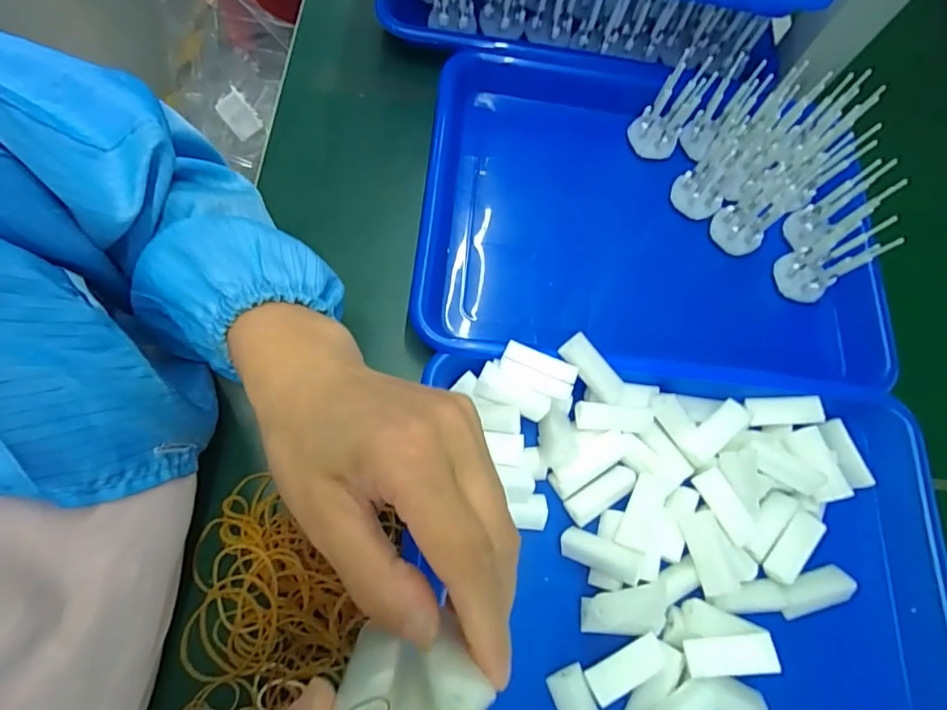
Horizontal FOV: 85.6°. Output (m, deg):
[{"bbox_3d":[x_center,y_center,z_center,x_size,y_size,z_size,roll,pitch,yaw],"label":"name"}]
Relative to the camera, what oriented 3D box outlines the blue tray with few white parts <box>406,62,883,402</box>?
[{"bbox_3d":[0.126,-0.101,0.388,0.325,0.065,0.254,6,73,-5],"label":"blue tray with few white parts"}]

